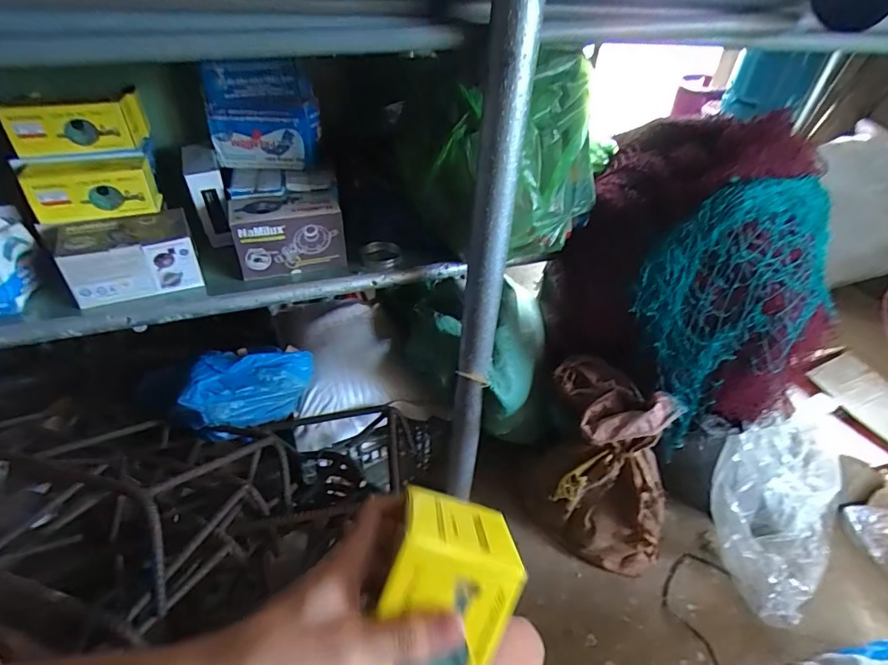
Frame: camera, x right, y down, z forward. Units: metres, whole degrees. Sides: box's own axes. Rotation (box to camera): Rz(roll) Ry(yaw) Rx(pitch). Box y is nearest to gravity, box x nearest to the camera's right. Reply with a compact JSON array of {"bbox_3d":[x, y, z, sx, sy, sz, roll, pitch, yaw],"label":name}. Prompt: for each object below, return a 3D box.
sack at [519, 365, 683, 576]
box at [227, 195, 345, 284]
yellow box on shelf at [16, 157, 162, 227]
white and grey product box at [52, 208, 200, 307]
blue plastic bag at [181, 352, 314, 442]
[{"bbox_3d":[0.349,0.296,1.023,0.315,0.456,0.225,21,45,20],"label":"sack"},{"bbox_3d":[-0.259,-0.167,0.794,0.167,0.100,0.097,-12,43,-16],"label":"box"},{"bbox_3d":[-0.543,-0.220,0.728,0.171,0.068,0.074,-7,42,-11],"label":"yellow box on shelf"},{"bbox_3d":[-0.482,-0.120,0.735,0.172,0.086,0.115,-17,45,-21],"label":"white and grey product box"},{"bbox_3d":[-0.366,0.112,0.909,0.239,0.153,0.126,-17,45,-21],"label":"blue plastic bag"}]

